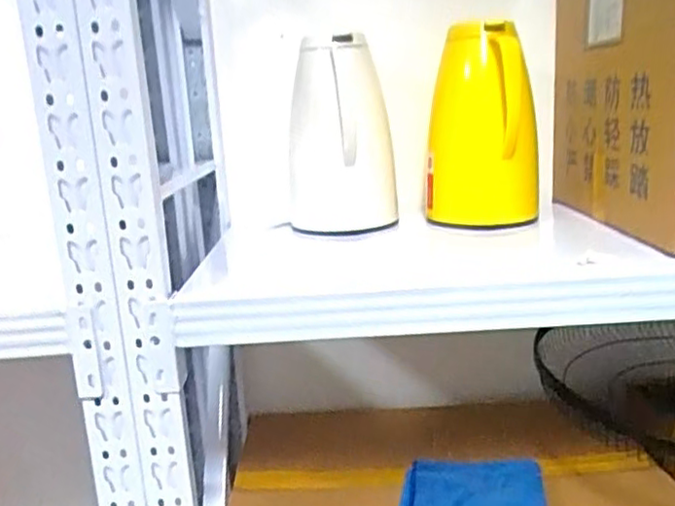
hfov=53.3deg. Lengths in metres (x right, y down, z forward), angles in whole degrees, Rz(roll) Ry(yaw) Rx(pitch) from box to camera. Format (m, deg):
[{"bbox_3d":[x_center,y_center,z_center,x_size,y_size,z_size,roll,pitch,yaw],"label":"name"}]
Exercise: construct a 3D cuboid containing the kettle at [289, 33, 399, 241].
[{"bbox_3d":[0.001,-0.161,0.941,0.154,0.268,0.184,-5,13,1],"label":"kettle"}]

